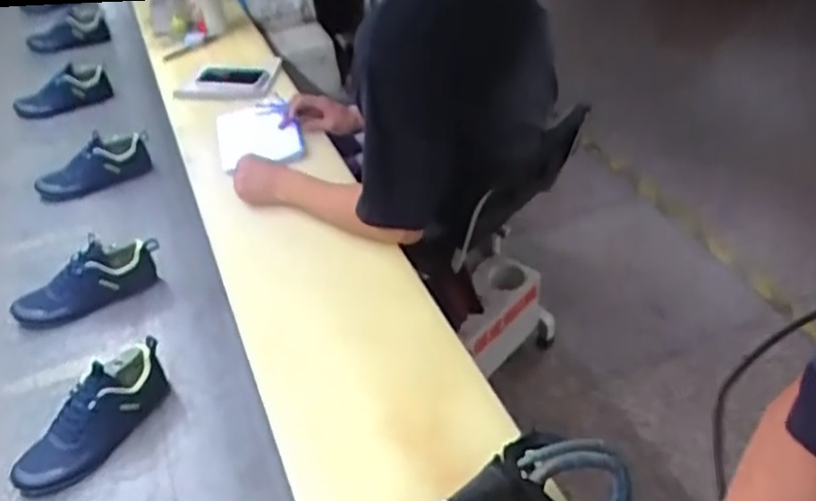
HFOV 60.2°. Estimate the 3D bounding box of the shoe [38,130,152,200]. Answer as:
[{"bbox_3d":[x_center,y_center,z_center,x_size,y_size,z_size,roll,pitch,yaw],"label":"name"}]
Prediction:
[{"bbox_3d":[-0.652,-0.173,1.461,0.228,0.081,0.080,-19,43,-17],"label":"shoe"}]

